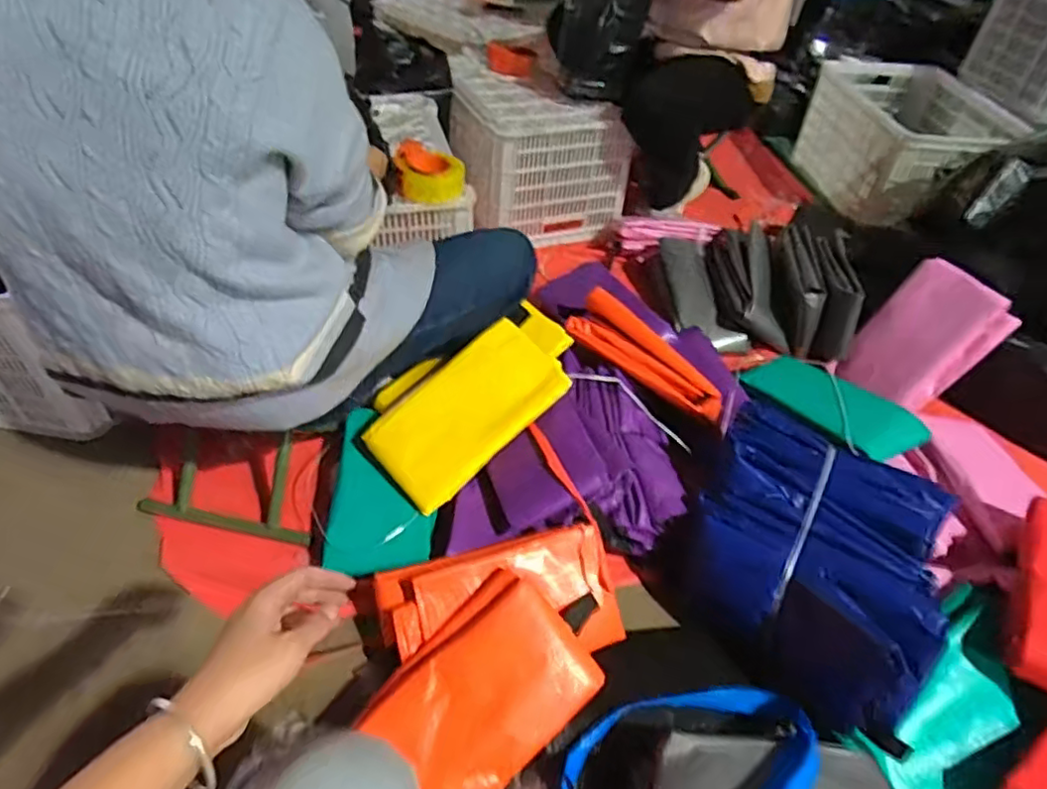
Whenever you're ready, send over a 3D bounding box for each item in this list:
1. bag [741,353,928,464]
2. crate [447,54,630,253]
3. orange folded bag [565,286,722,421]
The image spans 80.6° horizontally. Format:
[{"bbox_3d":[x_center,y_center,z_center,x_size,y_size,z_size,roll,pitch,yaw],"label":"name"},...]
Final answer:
[{"bbox_3d":[0.582,0.012,1.190,0.180,0.037,0.338,-14,31,-18],"label":"bag"},{"bbox_3d":[0.039,-0.658,1.695,0.413,0.301,0.381,-12,48,-17],"label":"crate"},{"bbox_3d":[0.218,-0.070,1.083,0.305,0.083,0.079,33,52,24],"label":"orange folded bag"}]

